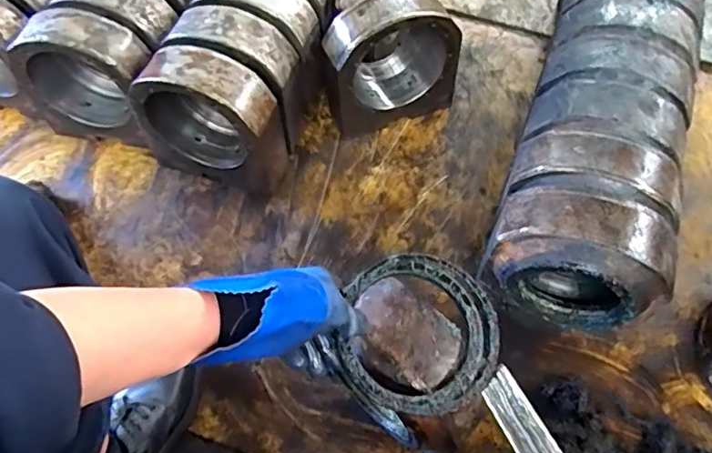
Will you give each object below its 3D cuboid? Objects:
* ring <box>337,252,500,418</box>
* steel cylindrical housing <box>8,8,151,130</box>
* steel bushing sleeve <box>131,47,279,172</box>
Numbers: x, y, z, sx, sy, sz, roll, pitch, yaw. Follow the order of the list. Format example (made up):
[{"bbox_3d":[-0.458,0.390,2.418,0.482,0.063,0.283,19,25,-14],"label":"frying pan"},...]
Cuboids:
[{"bbox_3d":[0.069,0.110,0.584,0.164,0.038,0.164,-1,61,1],"label":"ring"},{"bbox_3d":[-0.457,-0.263,0.942,0.225,0.194,0.084,8,60,5],"label":"steel cylindrical housing"},{"bbox_3d":[-0.244,-0.181,0.928,0.225,0.235,0.091,16,61,10],"label":"steel bushing sleeve"}]

